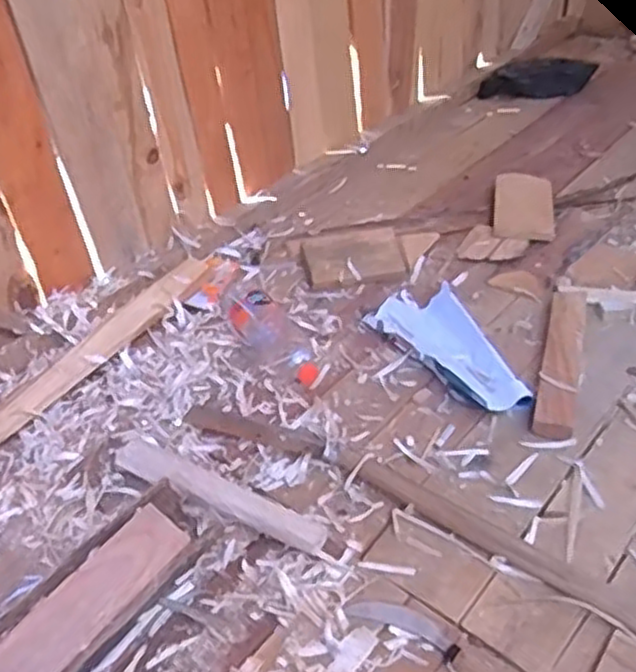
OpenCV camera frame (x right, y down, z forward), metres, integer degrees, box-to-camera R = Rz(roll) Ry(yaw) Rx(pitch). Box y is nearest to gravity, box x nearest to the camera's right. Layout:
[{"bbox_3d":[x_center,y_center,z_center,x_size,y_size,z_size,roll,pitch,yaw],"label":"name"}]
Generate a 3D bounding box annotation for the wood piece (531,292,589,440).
[{"bbox_3d":[0.327,0.027,1.002,0.049,0.024,0.296,12,42,16],"label":"wood piece"}]

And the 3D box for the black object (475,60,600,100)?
[{"bbox_3d":[0.505,-0.588,1.709,0.281,0.052,0.086,-16,42,-16],"label":"black object"}]

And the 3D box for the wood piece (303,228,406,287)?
[{"bbox_3d":[0.057,-0.121,1.188,0.152,0.028,0.105,-10,41,-9],"label":"wood piece"}]

